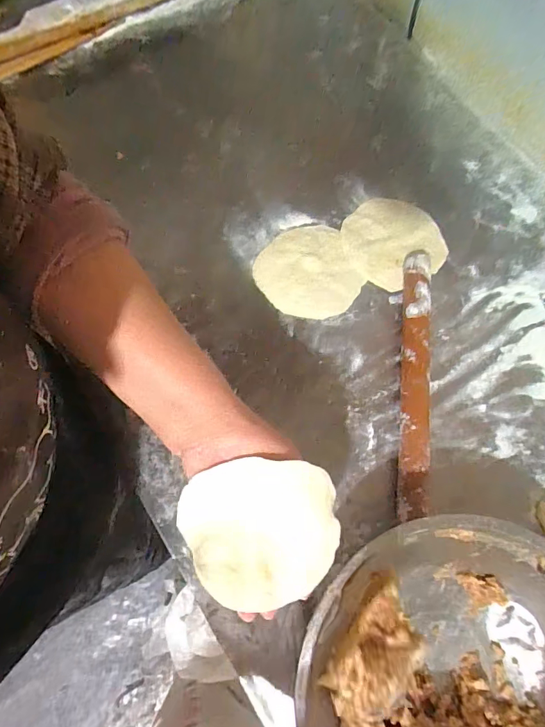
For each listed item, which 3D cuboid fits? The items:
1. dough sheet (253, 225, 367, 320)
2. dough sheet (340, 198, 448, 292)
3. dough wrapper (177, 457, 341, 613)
[{"bbox_3d":[0.039,-0.100,0.466,0.106,0.007,0.111,-25,74,-8],"label":"dough sheet"},{"bbox_3d":[0.137,-0.139,0.480,0.114,0.008,0.113,41,76,12],"label":"dough sheet"},{"bbox_3d":[-0.010,0.112,0.282,0.104,0.013,0.093,4,89,-1],"label":"dough wrapper"}]

